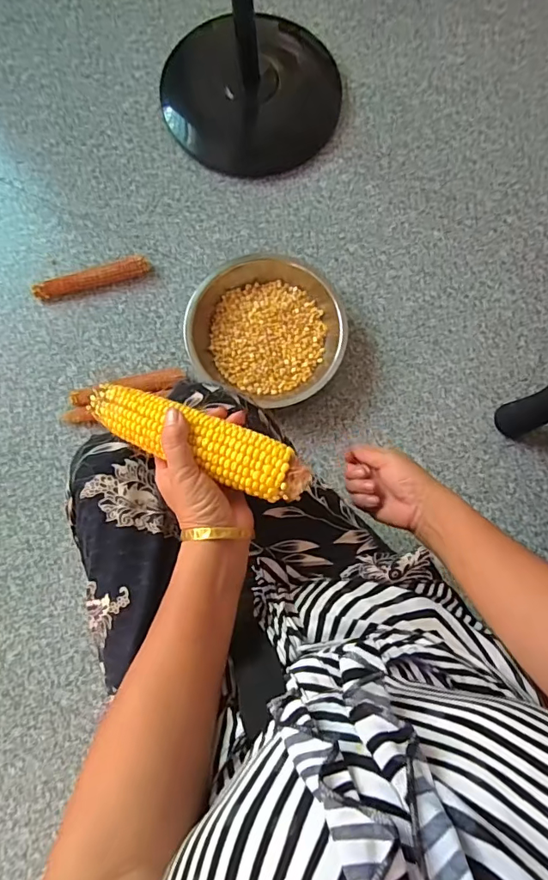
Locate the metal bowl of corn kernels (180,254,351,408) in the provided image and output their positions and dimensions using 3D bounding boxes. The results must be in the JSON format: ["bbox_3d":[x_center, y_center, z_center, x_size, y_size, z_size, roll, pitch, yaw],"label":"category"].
[{"bbox_3d":[-0.016,-0.199,0.889,0.279,0.073,0.283,0,79,0],"label":"metal bowl of corn kernels"}]

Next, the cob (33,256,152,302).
[{"bbox_3d":[-0.349,-0.311,0.931,0.221,0.028,0.033,-17,79,-4],"label":"cob"}]

